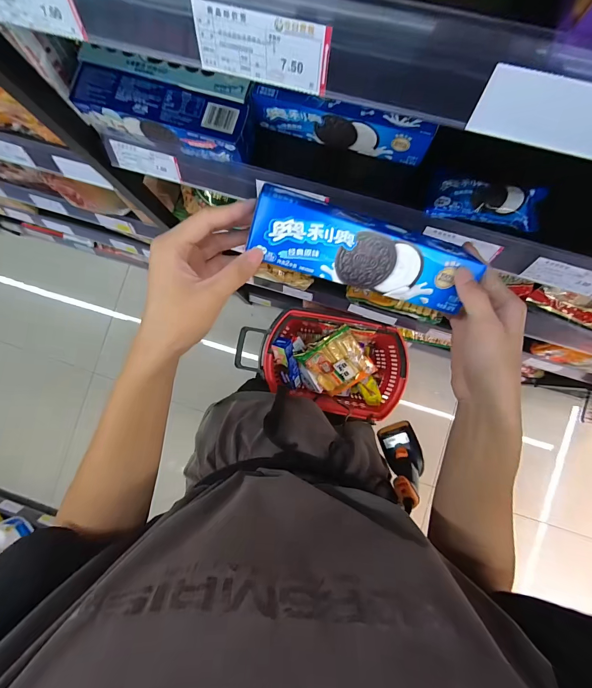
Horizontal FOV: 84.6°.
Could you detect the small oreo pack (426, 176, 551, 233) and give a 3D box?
[{"bbox_3d":[0.214,-0.162,0.370,0.118,0.028,0.043,11,87,5],"label":"small oreo pack"}]

